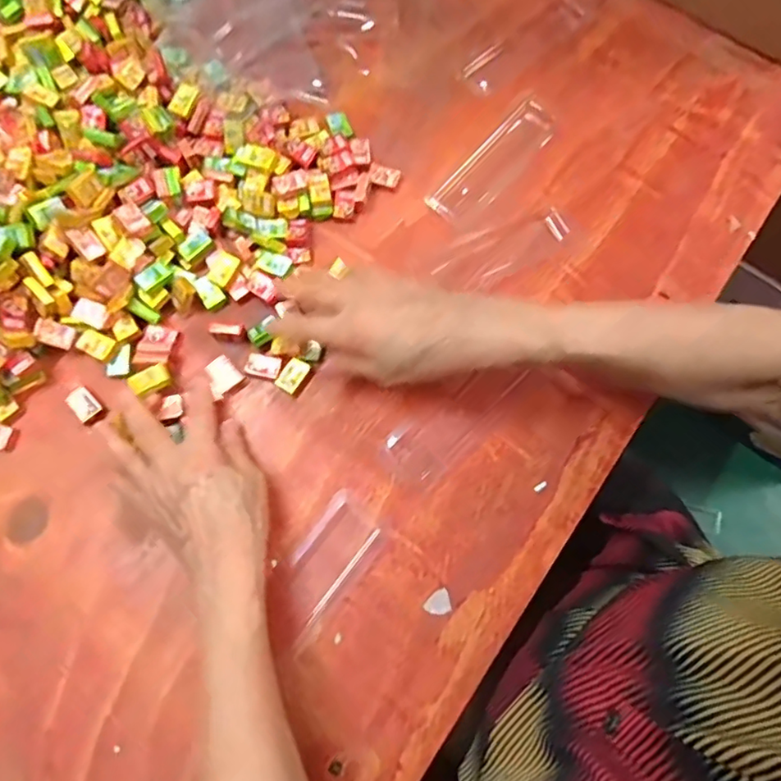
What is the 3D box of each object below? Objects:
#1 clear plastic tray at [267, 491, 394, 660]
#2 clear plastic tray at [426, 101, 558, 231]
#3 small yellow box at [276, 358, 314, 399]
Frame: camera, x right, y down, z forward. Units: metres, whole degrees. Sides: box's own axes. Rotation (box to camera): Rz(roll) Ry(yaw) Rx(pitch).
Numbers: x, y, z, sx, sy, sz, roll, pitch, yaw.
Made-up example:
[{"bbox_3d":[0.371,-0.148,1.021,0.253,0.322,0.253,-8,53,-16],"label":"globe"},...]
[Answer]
[{"bbox_3d":[-0.049,0.122,0.381,0.047,0.005,0.101,38,78,9],"label":"clear plastic tray"},{"bbox_3d":[0.087,-0.188,0.463,0.041,0.009,0.130,42,78,10],"label":"clear plastic tray"},{"bbox_3d":[-0.071,-0.010,0.415,0.019,0.009,0.025,31,77,8],"label":"small yellow box"}]

